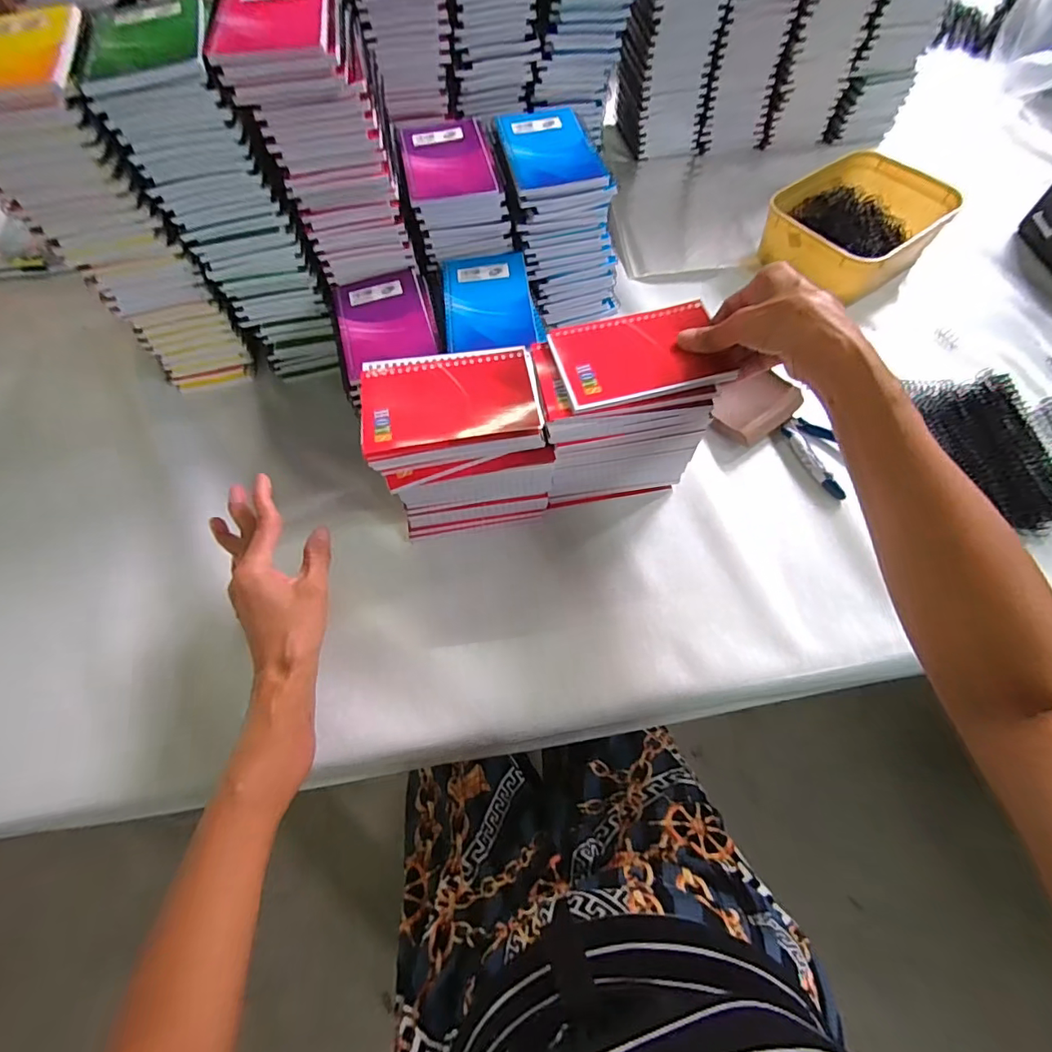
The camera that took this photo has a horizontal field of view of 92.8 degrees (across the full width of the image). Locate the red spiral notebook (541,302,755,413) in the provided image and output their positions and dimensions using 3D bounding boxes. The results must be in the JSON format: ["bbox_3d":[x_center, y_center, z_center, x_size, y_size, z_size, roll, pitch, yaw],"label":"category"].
[{"bbox_3d":[0.092,-0.139,0.401,0.134,0.008,0.086,-13,62,-5],"label":"red spiral notebook"}]

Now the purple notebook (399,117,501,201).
[{"bbox_3d":[-0.077,-0.361,0.491,0.083,0.015,0.116,-11,62,-4],"label":"purple notebook"}]

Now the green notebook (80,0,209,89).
[{"bbox_3d":[-0.278,-0.359,0.369,0.083,0.009,0.113,-14,62,-6],"label":"green notebook"}]

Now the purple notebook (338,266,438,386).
[{"bbox_3d":[-0.131,-0.188,0.464,0.081,0.013,0.127,-15,63,-7],"label":"purple notebook"}]

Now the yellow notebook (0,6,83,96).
[{"bbox_3d":[-0.366,-0.338,0.359,0.082,0.013,0.125,-13,62,-6],"label":"yellow notebook"}]

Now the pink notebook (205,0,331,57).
[{"bbox_3d":[-0.192,-0.388,0.379,0.086,0.007,0.126,-11,62,-4],"label":"pink notebook"}]

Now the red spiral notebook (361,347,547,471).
[{"bbox_3d":[-0.058,-0.095,0.393,0.132,0.026,0.090,-10,66,-2],"label":"red spiral notebook"}]

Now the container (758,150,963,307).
[{"bbox_3d":[0.408,-0.372,0.631,0.203,0.065,0.162,-37,67,-17],"label":"container"}]

